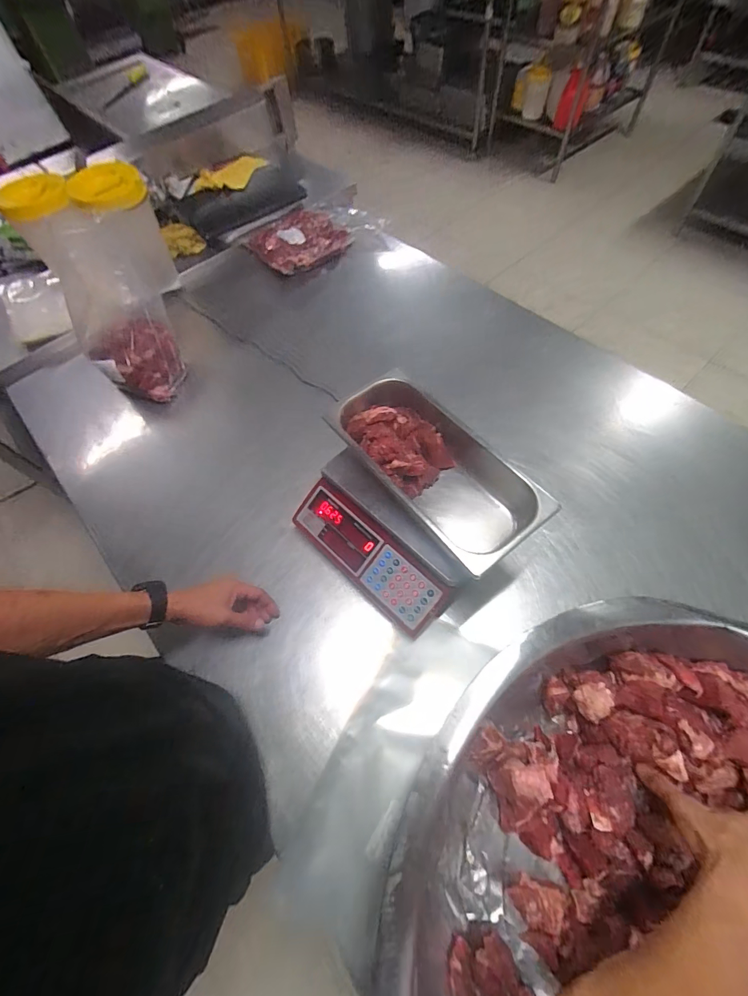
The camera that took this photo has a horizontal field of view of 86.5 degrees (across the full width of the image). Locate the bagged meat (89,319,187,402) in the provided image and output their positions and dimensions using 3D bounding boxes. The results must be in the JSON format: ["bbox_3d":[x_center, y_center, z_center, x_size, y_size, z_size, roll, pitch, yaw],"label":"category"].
[{"bbox_3d":[-0.526,-0.307,0.897,0.169,0.110,0.142,-26,63,-10],"label":"bagged meat"}]

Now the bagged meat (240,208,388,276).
[{"bbox_3d":[-0.170,-0.779,1.171,0.269,0.045,0.388,38,70,21],"label":"bagged meat"}]

